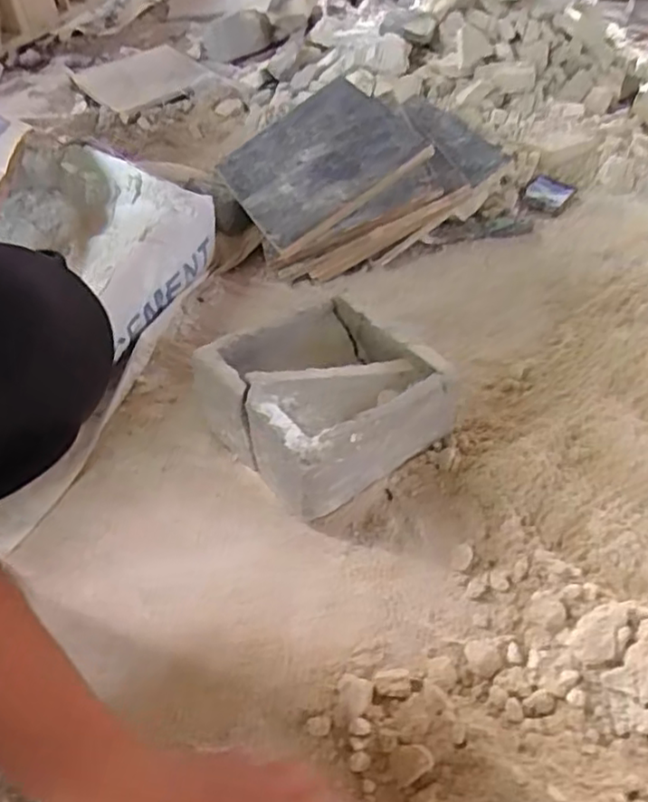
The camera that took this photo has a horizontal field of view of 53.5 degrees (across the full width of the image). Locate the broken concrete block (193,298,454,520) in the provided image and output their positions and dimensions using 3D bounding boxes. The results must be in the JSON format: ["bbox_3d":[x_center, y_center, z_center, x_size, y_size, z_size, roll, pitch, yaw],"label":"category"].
[{"bbox_3d":[-0.003,-0.004,0.675,0.197,0.105,0.203,-32,52,-24],"label":"broken concrete block"}]

